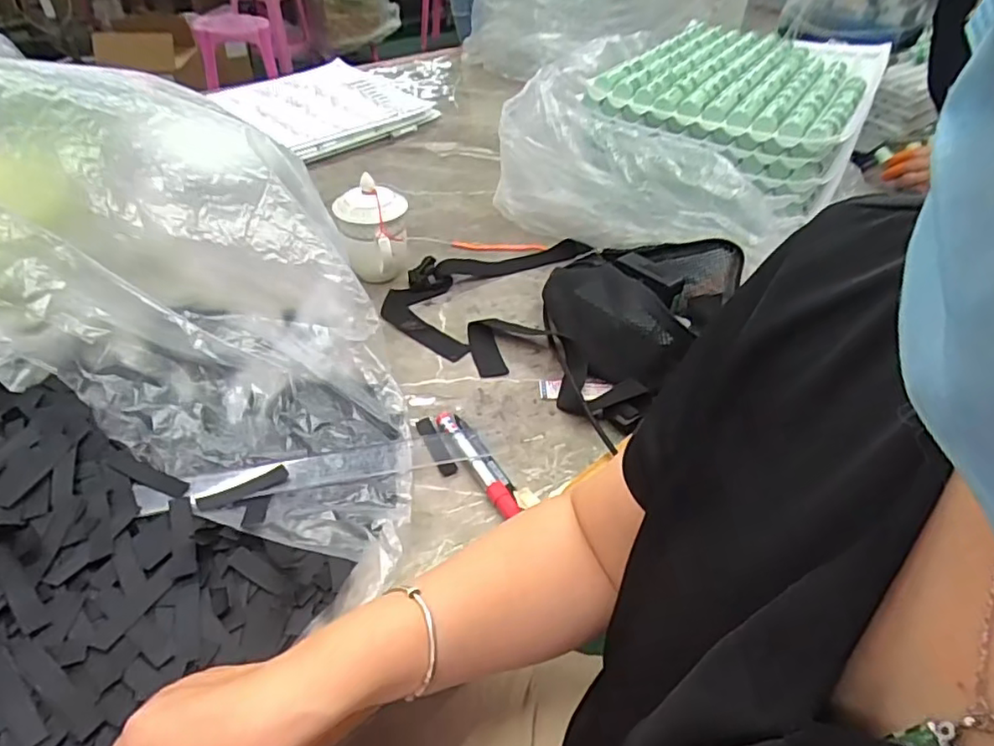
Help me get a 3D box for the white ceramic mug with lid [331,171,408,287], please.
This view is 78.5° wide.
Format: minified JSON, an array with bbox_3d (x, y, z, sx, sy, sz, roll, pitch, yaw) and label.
[{"bbox_3d":[-0.148,-0.162,0.737,0.084,0.124,0.090,-7,42,-11],"label":"white ceramic mug with lid"}]

